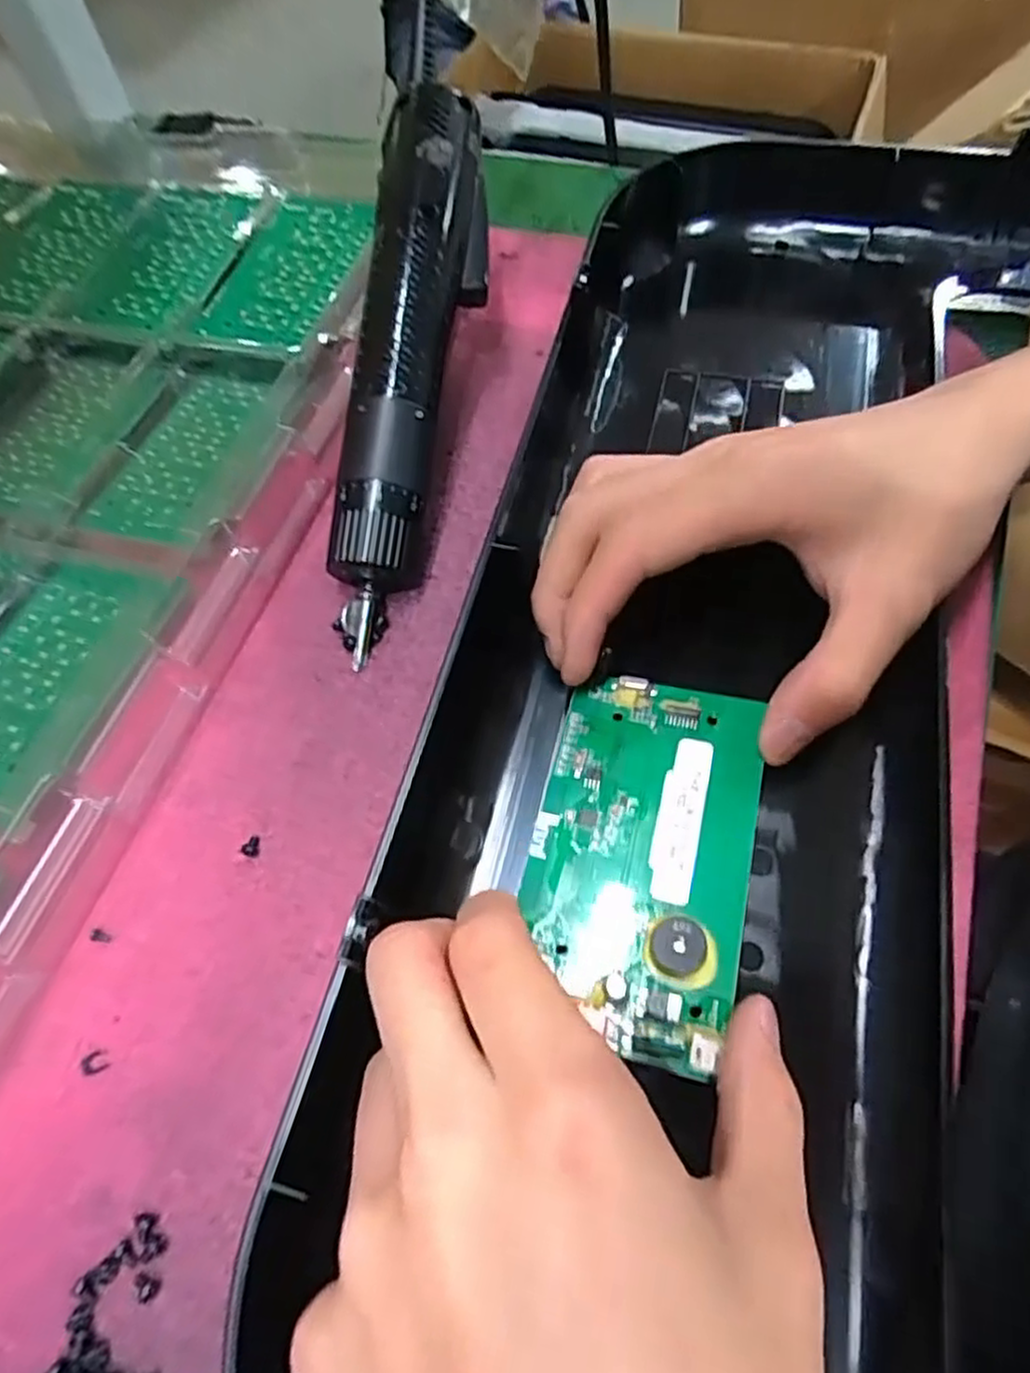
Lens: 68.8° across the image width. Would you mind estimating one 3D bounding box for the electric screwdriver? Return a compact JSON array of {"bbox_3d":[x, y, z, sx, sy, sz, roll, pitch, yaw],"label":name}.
[{"bbox_3d":[-0.039,-0.121,0.281,0.038,0.029,0.215,8,82,3],"label":"electric screwdriver"}]

